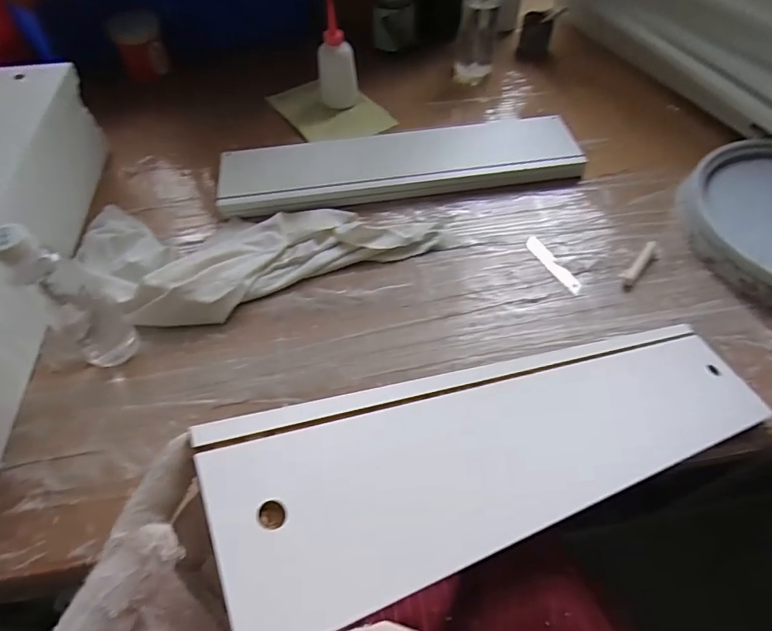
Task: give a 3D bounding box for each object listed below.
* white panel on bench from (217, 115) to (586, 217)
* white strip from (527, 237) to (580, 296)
[{"bbox_3d":[0.022,-0.221,0.691,0.513,0.023,0.127,-9,55,-5],"label":"white panel on bench"},{"bbox_3d":[0.212,-0.067,0.599,0.023,0.004,0.100,-23,57,-14],"label":"white strip"}]

